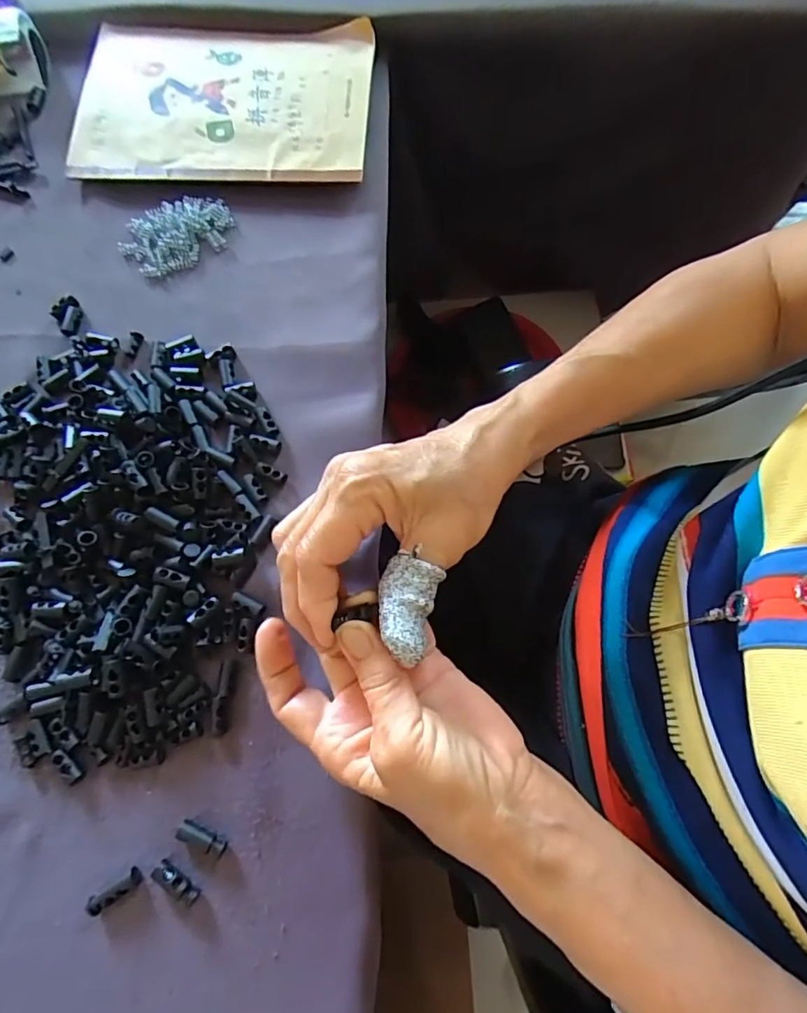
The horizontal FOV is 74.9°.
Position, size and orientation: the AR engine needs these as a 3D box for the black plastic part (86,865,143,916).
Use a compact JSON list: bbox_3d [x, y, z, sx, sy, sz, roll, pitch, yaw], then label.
[{"bbox_3d":[-0.139,0.184,0.251,0.028,0.005,0.008,-33,75,-7],"label":"black plastic part"}]

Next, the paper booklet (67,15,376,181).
[{"bbox_3d":[-0.129,-0.292,0.381,0.206,0.016,0.140,2,74,3],"label":"paper booklet"}]

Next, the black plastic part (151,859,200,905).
[{"bbox_3d":[-0.109,0.181,0.252,0.024,0.004,0.010,37,78,12],"label":"black plastic part"}]

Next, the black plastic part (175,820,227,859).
[{"bbox_3d":[-0.099,0.162,0.257,0.025,0.006,0.009,23,76,8],"label":"black plastic part"}]

